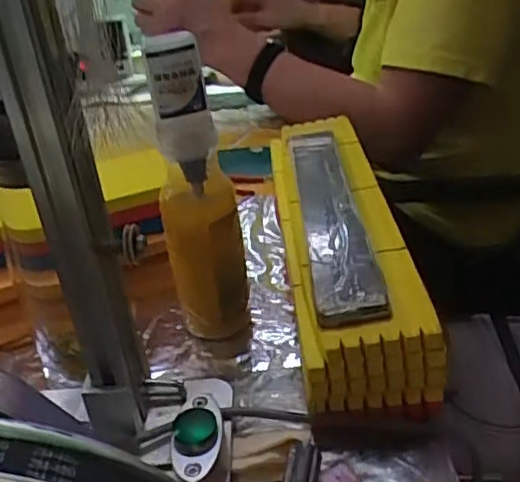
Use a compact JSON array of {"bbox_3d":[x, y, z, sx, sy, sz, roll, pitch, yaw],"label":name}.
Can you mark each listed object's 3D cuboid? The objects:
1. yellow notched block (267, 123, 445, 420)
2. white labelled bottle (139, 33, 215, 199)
[{"bbox_3d":[0.061,-0.005,0.510,0.085,0.084,0.350,-6,30,1],"label":"yellow notched block"},{"bbox_3d":[-0.049,-0.080,0.407,0.035,0.091,0.027,-9,30,-5],"label":"white labelled bottle"}]

